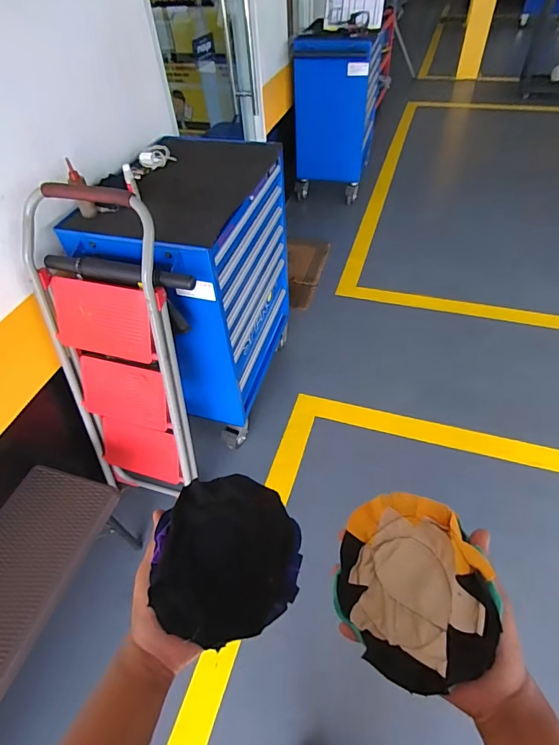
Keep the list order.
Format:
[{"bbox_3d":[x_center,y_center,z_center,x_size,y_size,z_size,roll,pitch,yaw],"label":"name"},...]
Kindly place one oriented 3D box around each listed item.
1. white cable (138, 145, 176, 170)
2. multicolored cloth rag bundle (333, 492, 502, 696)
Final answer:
[{"bbox_3d":[-0.397,-0.693,1.316,0.103,0.042,0.055,-32,54,-21],"label":"white cable"},{"bbox_3d":[0.123,0.196,0.379,0.134,0.026,0.155,5,68,31],"label":"multicolored cloth rag bundle"}]

